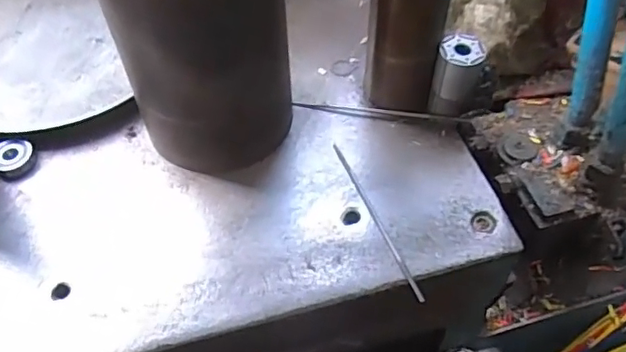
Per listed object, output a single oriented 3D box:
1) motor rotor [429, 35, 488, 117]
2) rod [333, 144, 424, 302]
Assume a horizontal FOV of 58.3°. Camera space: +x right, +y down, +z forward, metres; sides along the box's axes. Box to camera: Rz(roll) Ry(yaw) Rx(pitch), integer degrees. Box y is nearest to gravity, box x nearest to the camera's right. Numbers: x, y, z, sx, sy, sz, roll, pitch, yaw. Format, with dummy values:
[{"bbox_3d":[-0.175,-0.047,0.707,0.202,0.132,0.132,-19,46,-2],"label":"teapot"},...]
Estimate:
[{"bbox_3d":[0.125,-0.086,0.485,0.039,0.062,0.036,13,55,15],"label":"motor rotor"},{"bbox_3d":[0.049,0.031,0.448,0.006,0.005,0.156,-20,53,-9],"label":"rod"}]

